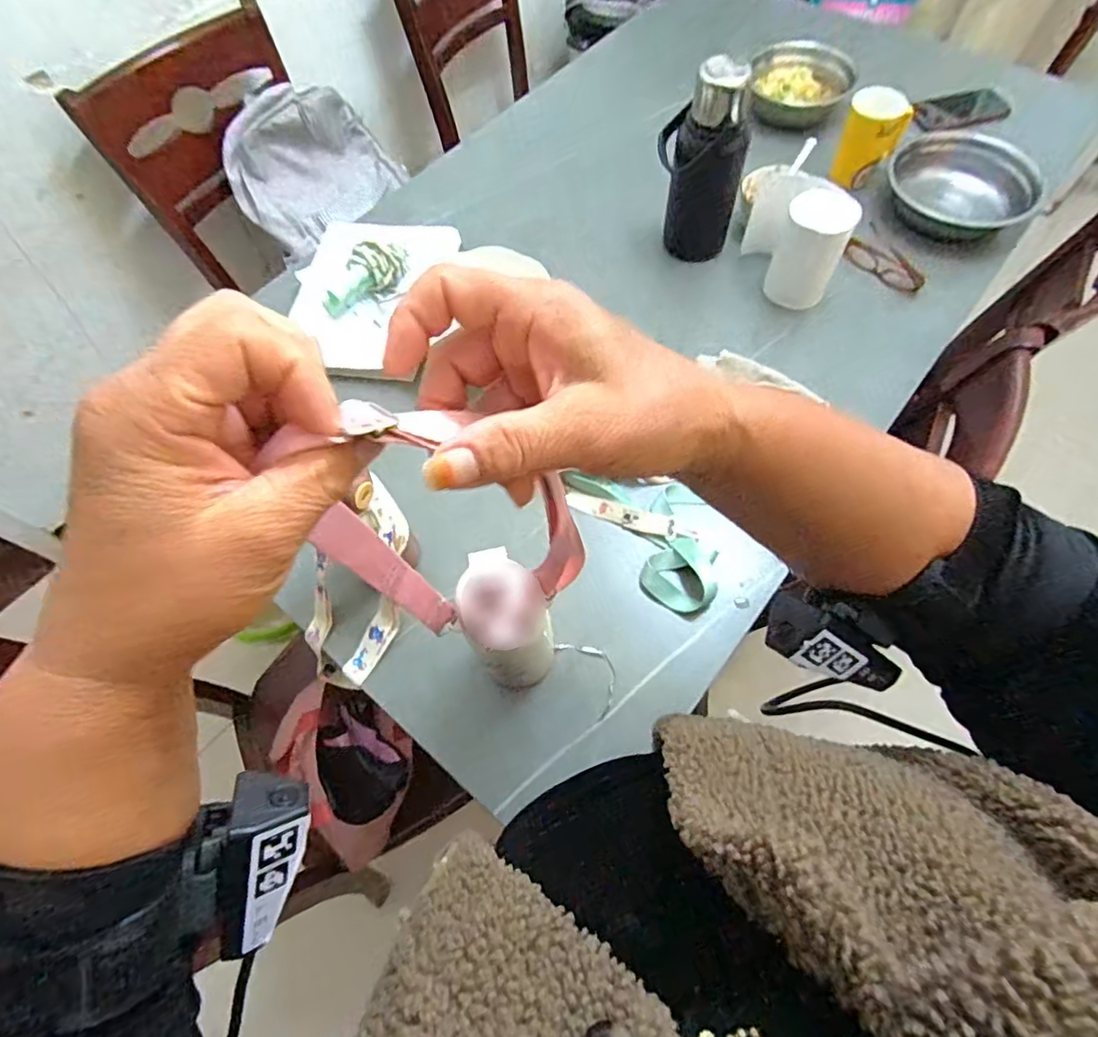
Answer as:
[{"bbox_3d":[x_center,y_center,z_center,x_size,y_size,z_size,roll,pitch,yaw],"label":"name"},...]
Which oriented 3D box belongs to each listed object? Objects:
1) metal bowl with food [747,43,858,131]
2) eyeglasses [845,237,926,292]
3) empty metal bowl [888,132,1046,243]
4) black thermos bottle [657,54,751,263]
[{"bbox_3d":[0.407,-0.710,0.952,0.157,0.052,0.157,-1,64,2],"label":"metal bowl with food"},{"bbox_3d":[0.482,-0.368,0.833,0.036,0.030,0.127,-31,67,-12],"label":"eyeglasses"},{"bbox_3d":[0.601,-0.473,0.850,0.198,0.078,0.183,-1,64,2],"label":"empty metal bowl"},{"bbox_3d":[0.203,-0.461,0.787,0.116,0.242,0.086,10,65,7],"label":"black thermos bottle"}]

